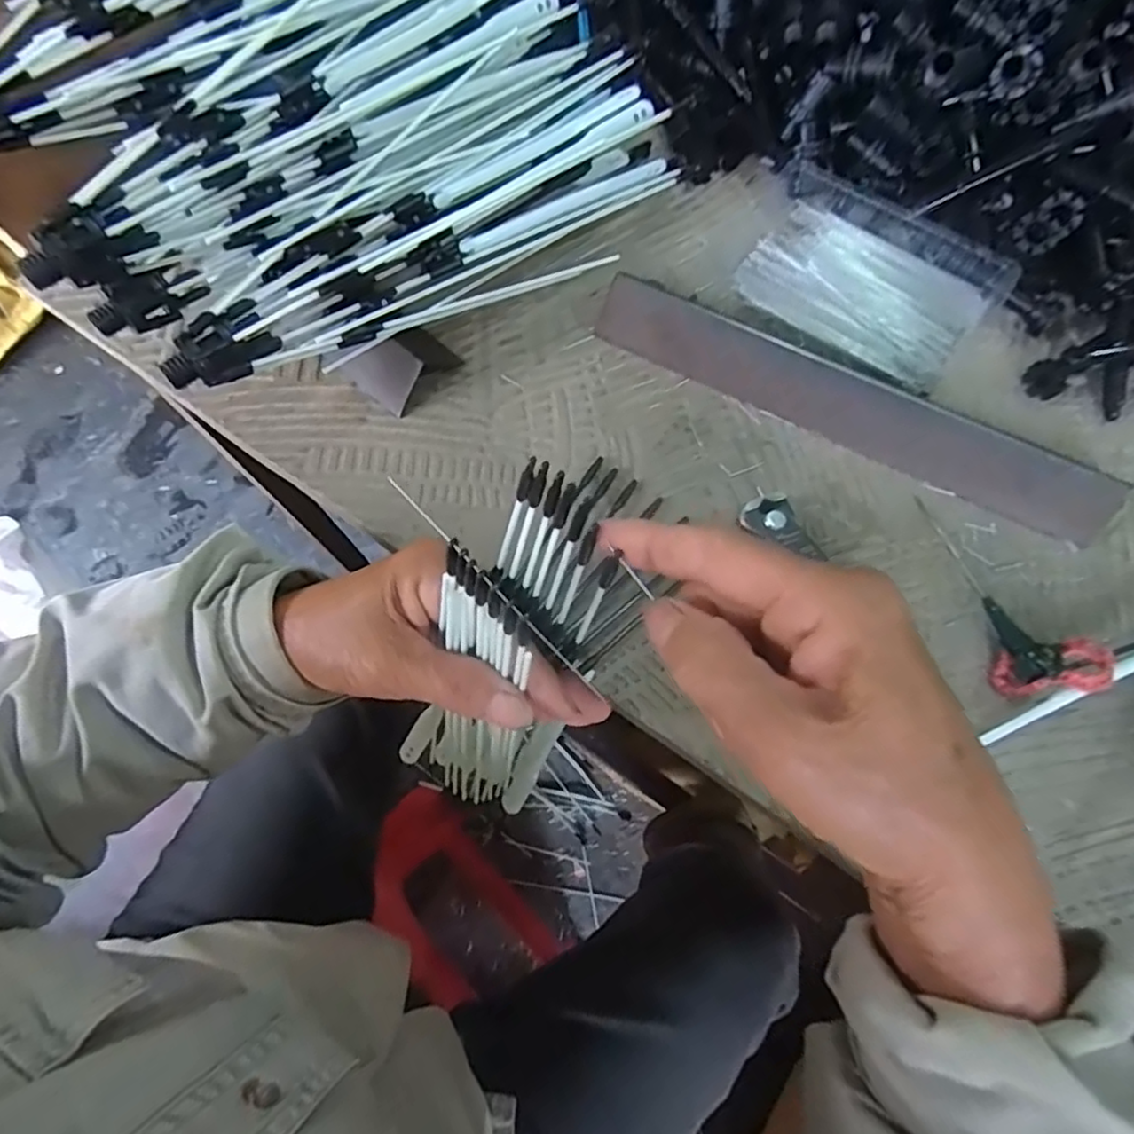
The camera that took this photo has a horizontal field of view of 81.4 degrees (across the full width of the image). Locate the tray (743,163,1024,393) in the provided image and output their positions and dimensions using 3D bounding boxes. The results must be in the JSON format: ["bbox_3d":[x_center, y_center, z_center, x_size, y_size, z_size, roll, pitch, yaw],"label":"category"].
[{"bbox_3d":[0.172,-0.166,0.379,0.132,0.022,0.100,36,75,12],"label":"tray"}]

